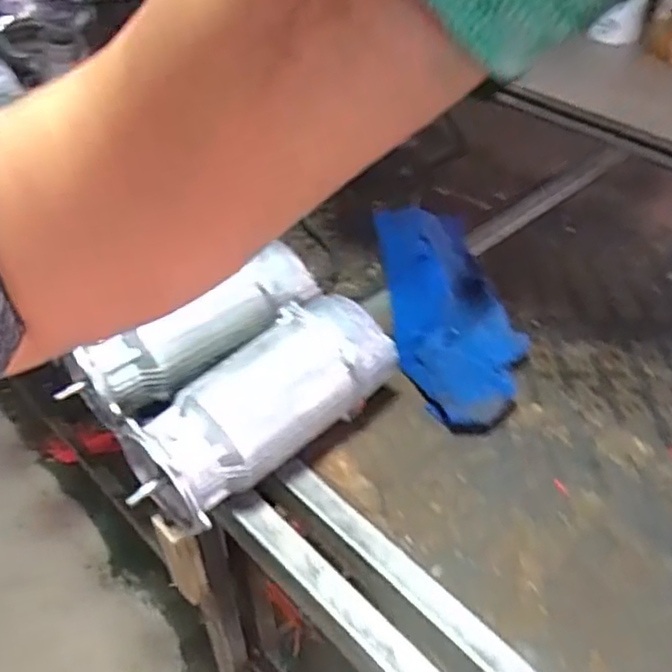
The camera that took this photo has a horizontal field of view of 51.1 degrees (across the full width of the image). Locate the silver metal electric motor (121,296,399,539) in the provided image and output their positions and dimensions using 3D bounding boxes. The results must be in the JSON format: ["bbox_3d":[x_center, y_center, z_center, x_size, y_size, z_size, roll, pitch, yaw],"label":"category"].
[{"bbox_3d":[-0.077,0.080,0.763,0.292,0.125,0.113,-33,52,-31],"label":"silver metal electric motor"}]

